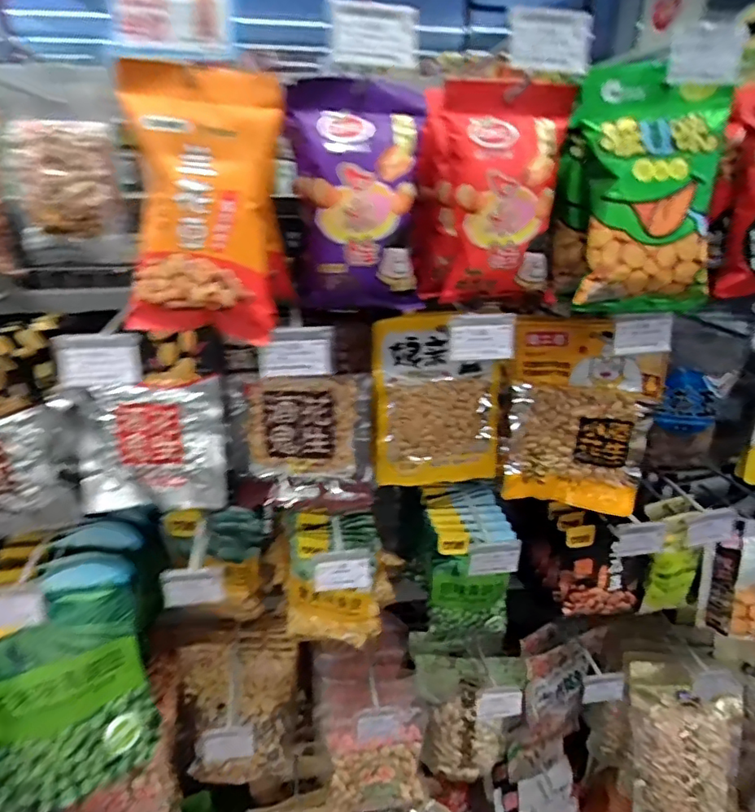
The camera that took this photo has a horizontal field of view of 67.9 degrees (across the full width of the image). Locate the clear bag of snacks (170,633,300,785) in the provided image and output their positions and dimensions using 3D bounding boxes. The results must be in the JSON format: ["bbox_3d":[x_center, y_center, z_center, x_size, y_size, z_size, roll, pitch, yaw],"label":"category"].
[{"bbox_3d":[-0.217,0.478,0.892,0.182,0.200,0.114,-1,27,-5],"label":"clear bag of snacks"}]

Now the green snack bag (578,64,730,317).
[{"bbox_3d":[0.240,-0.185,0.502,0.133,0.188,0.086,7,27,12],"label":"green snack bag"}]

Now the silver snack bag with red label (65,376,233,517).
[{"bbox_3d":[-0.257,0.046,0.639,0.163,0.141,0.048,-1,27,-5],"label":"silver snack bag with red label"}]

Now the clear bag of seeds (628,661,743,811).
[{"bbox_3d":[0.473,0.516,0.845,0.164,0.248,0.052,-1,-10,5],"label":"clear bag of seeds"}]

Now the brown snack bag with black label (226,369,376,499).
[{"bbox_3d":[-0.091,0.031,0.670,0.170,0.134,0.047,0,27,-3],"label":"brown snack bag with black label"}]

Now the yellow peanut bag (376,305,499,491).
[{"bbox_3d":[0.074,-0.003,0.681,0.157,0.217,0.028,-5,27,-12],"label":"yellow peanut bag"}]

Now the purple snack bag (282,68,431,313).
[{"bbox_3d":[-0.017,-0.185,0.521,0.116,0.192,0.064,-1,27,-4],"label":"purple snack bag"}]

